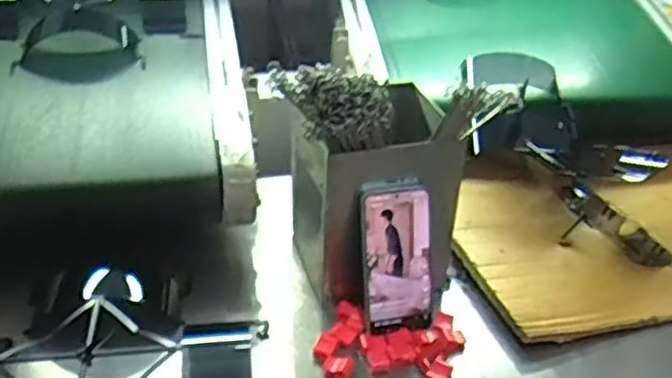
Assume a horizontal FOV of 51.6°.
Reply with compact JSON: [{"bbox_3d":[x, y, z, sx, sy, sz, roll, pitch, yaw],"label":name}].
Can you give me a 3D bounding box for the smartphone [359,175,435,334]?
[{"bbox_3d":[0.066,0.070,0.731,0.076,0.162,0.016,-7,13,-11],"label":"smartphone"}]

